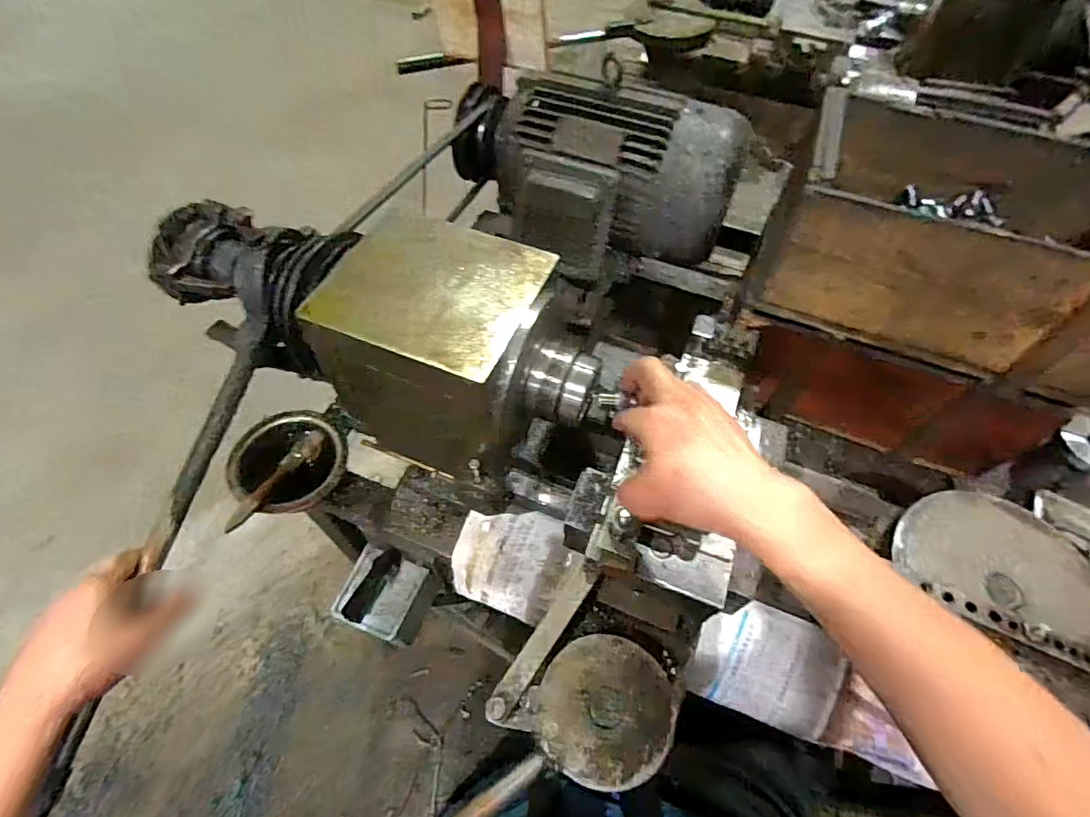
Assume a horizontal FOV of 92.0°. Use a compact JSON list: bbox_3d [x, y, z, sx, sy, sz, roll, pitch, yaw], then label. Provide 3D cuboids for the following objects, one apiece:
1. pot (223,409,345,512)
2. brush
[{"bbox_3d":[-0.304,0.062,0.629,0.131,0.052,0.125,1,57,-1],"label":"pot"},{"bbox_3d":[-0.312,0.083,0.615,0.026,0.011,0.146,49,50,-22],"label":"brush"}]

